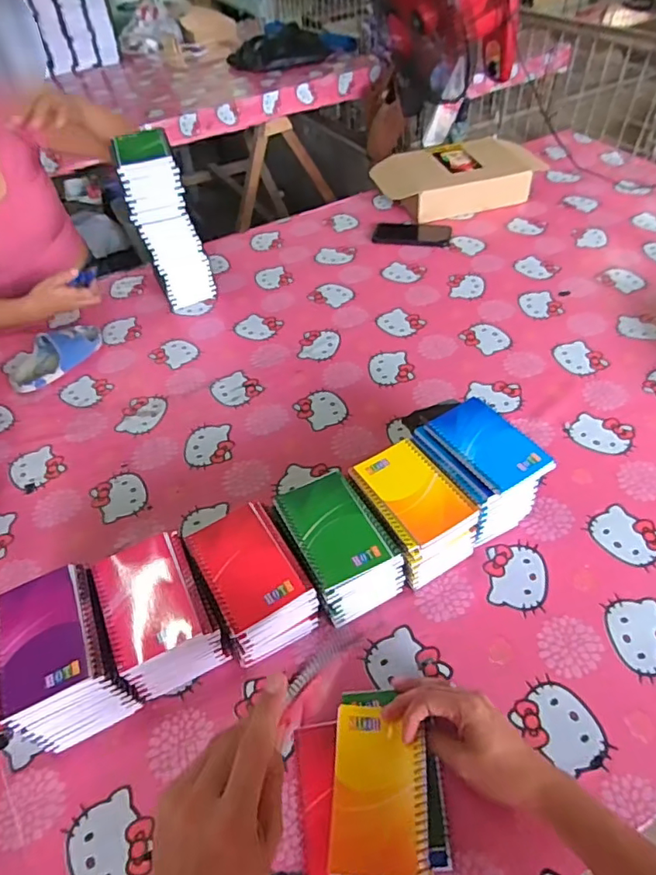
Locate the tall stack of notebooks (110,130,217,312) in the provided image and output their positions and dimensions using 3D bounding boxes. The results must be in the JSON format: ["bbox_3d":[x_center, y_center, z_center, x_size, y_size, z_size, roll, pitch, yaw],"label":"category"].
[{"bbox_3d":[-0.287,-0.370,0.973,0.099,0.291,0.085,-22,49,-13],"label":"tall stack of notebooks"}]

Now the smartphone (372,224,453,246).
[{"bbox_3d":[0.185,-0.444,1.184,0.166,0.014,0.083,8,50,14],"label":"smartphone"}]

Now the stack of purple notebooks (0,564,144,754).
[{"bbox_3d":[-0.264,0.223,0.549,0.100,0.114,0.133,-24,50,-16],"label":"stack of purple notebooks"}]

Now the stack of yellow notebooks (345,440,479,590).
[{"bbox_3d":[0.100,0.094,0.646,0.096,0.093,0.140,-26,51,-17],"label":"stack of yellow notebooks"}]

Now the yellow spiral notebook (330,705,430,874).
[{"bbox_3d":[0.046,0.310,0.479,0.080,0.018,0.130,0,48,7],"label":"yellow spiral notebook"}]

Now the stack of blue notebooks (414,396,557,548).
[{"bbox_3d":[0.185,0.044,0.673,0.112,0.105,0.143,-27,51,-18],"label":"stack of blue notebooks"}]

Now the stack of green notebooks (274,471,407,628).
[{"bbox_3d":[0.011,0.129,0.621,0.098,0.106,0.135,-26,50,-16],"label":"stack of green notebooks"}]

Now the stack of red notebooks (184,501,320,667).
[{"bbox_3d":[-0.080,0.159,0.593,0.096,0.090,0.133,-25,50,-15],"label":"stack of red notebooks"}]

